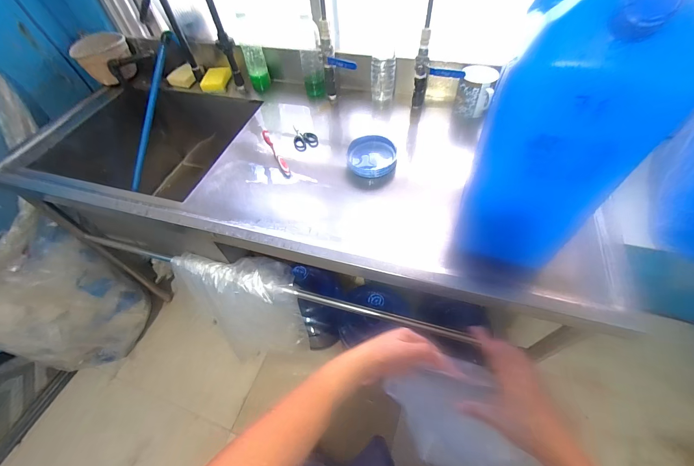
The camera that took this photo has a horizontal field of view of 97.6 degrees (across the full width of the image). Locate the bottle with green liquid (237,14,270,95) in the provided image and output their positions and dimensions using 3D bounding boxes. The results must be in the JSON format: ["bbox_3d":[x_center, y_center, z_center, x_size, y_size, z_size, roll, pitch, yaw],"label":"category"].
[{"bbox_3d":[-0.275,-0.522,0.896,0.060,0.191,0.050,-18,55,-9],"label":"bottle with green liquid"}]

